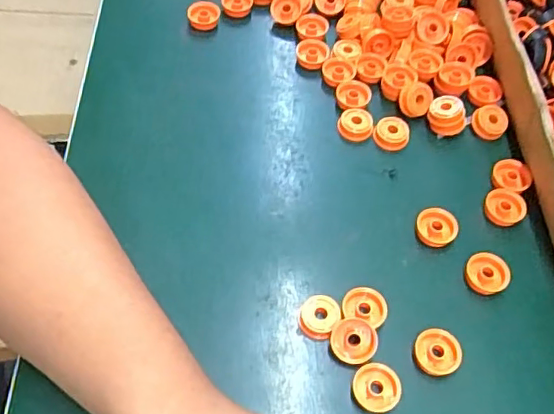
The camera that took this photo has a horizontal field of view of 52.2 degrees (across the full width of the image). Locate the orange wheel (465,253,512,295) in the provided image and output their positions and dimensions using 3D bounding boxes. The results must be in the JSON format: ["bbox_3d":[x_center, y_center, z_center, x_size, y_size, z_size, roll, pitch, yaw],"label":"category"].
[{"bbox_3d":[0.131,0.042,0.352,0.026,0.009,0.025,2,57,-3],"label":"orange wheel"}]

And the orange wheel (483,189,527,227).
[{"bbox_3d":[0.153,0.000,0.379,0.026,0.007,0.024,23,58,10],"label":"orange wheel"}]

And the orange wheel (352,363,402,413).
[{"bbox_3d":[0.055,0.101,0.313,0.026,0.012,0.024,2,57,-3],"label":"orange wheel"}]

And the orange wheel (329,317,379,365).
[{"bbox_3d":[0.044,0.076,0.321,0.026,0.004,0.025,10,80,15],"label":"orange wheel"}]

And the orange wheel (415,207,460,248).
[{"bbox_3d":[0.104,0.014,0.367,0.026,0.012,0.023,15,57,5],"label":"orange wheel"}]

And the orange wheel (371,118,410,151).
[{"bbox_3d":[0.083,-0.053,0.413,0.025,0.011,0.023,2,57,-3],"label":"orange wheel"}]

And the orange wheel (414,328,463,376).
[{"bbox_3d":[0.092,0.084,0.324,0.025,0.013,0.024,2,57,-3],"label":"orange wheel"}]

